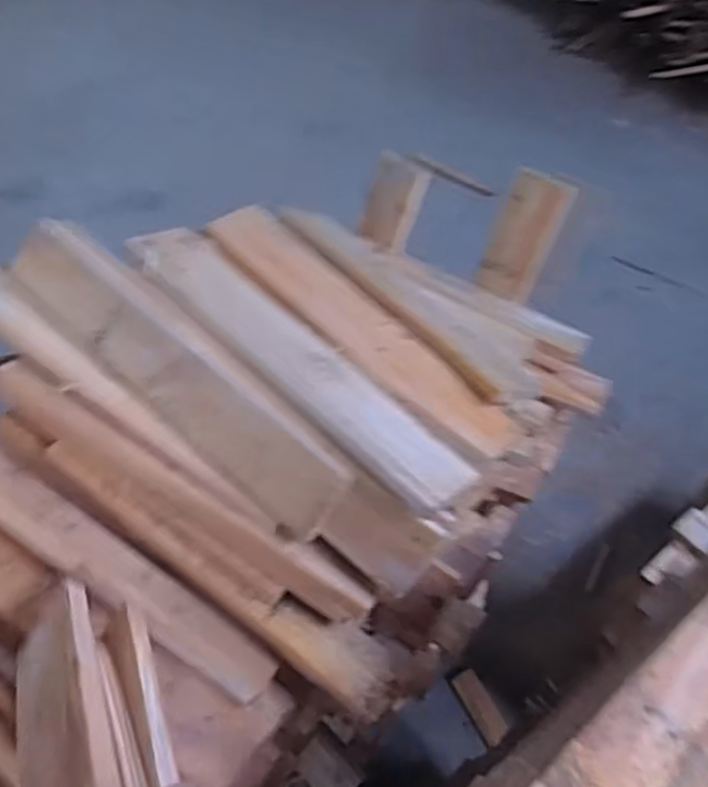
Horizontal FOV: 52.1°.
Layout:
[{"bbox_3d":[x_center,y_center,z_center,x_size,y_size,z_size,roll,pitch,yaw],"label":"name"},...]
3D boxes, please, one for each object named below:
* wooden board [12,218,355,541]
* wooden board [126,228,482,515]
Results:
[{"bbox_3d":[-0.205,-0.031,0.812,0.487,0.033,0.100,39,99,17],"label":"wooden board"},{"bbox_3d":[-0.072,-0.048,0.810,0.106,0.032,0.490,-34,62,-28],"label":"wooden board"}]

